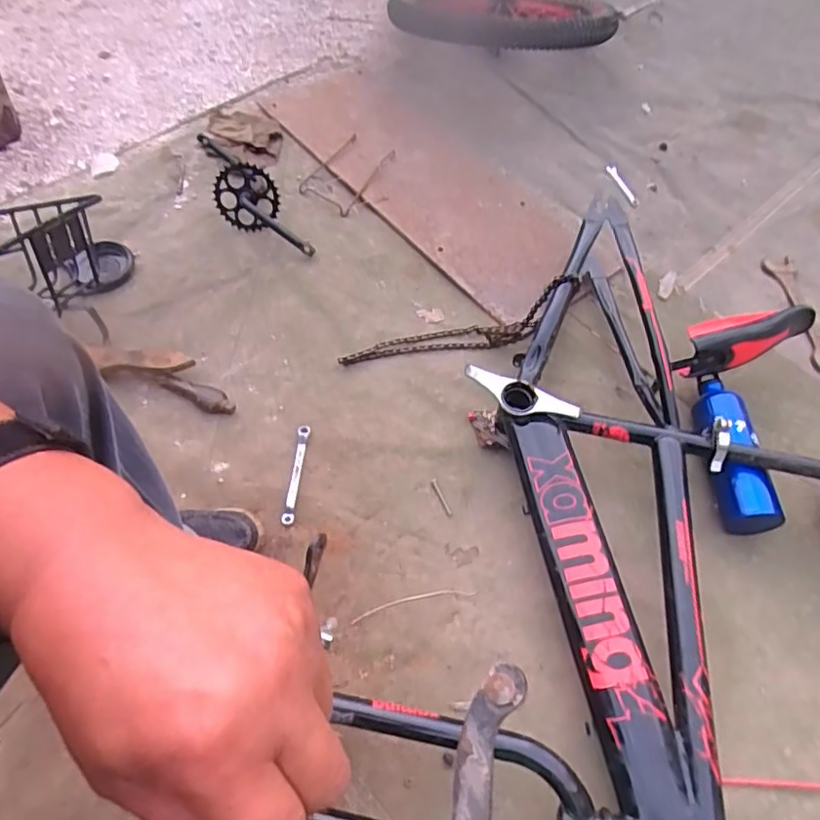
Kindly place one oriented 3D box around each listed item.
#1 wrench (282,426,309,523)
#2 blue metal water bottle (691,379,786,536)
[{"bbox_3d":[-0.152,0.084,0.798,0.015,0.004,0.141,5,59,0],"label":"wrench"},{"bbox_3d":[0.424,0.051,0.807,0.081,0.074,0.222,-2,60,-5],"label":"blue metal water bottle"}]

